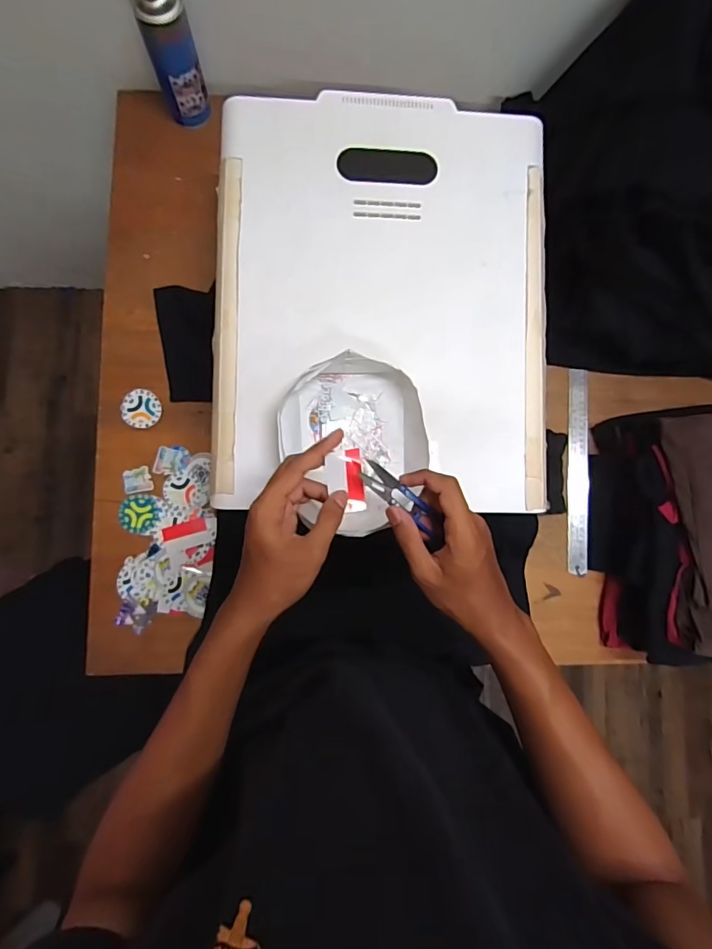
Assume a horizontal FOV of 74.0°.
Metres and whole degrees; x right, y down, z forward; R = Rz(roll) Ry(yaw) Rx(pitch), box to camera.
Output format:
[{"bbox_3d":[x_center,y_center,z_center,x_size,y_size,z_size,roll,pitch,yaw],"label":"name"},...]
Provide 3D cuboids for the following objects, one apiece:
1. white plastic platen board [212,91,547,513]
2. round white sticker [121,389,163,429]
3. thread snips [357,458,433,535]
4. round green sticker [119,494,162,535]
[{"bbox_3d":[0.034,-0.213,0.571,0.397,0.022,0.494,1,85,-5],"label":"white plastic platen board"},{"bbox_3d":[-0.317,-0.097,0.701,0.055,0.006,0.056,1,85,-16],"label":"round white sticker"},{"bbox_3d":[0.039,0.020,0.424,0.082,0.011,0.021,39,83,-7],"label":"thread snips"},{"bbox_3d":[-0.314,0.059,0.690,0.060,0.006,0.058,0,85,-5],"label":"round green sticker"}]

